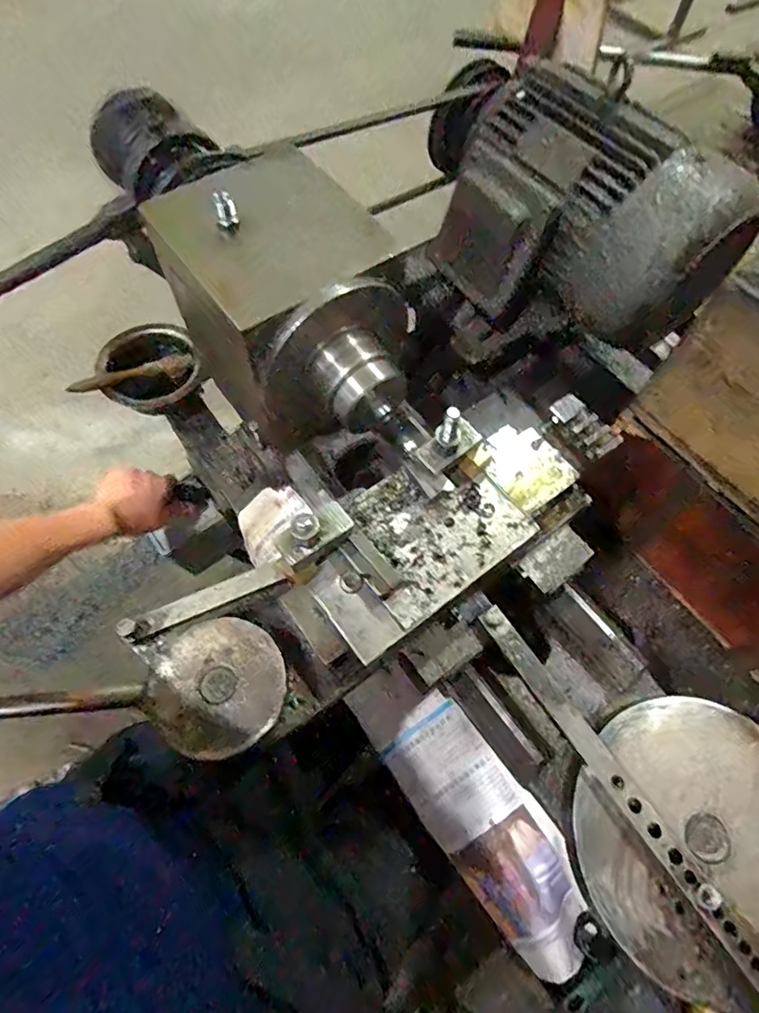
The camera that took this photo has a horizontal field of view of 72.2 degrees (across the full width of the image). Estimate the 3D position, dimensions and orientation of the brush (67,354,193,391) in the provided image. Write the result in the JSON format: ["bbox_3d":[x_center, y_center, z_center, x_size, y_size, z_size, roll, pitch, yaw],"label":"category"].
[{"bbox_3d":[-0.318,-0.171,0.677,0.147,0.034,0.022,-23,67,-13],"label":"brush"}]

